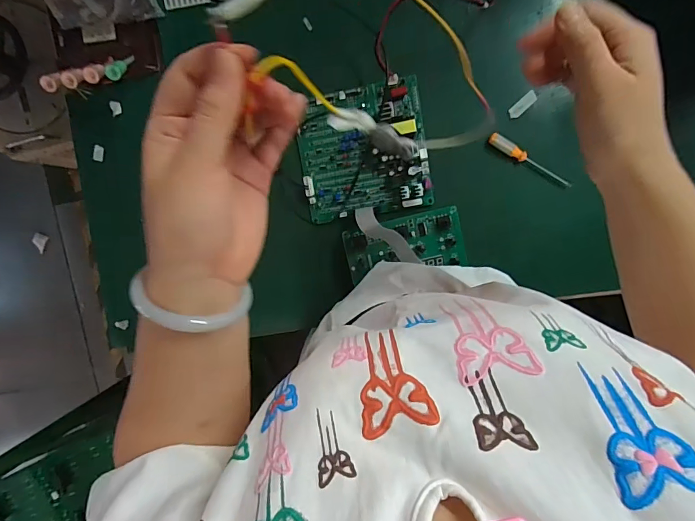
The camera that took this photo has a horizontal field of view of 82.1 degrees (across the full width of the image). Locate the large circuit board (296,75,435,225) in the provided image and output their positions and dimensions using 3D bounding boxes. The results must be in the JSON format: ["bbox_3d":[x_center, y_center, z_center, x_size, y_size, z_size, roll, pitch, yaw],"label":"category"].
[{"bbox_3d":[0.019,-0.151,0.551,0.176,0.038,0.174,-9,95,8],"label":"large circuit board"}]

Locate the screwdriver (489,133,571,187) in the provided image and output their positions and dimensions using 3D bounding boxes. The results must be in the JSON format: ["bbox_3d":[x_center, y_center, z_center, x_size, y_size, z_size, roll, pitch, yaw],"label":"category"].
[{"bbox_3d":[0.248,-0.138,0.542,0.122,0.016,0.016,32,99,3],"label":"screwdriver"}]

